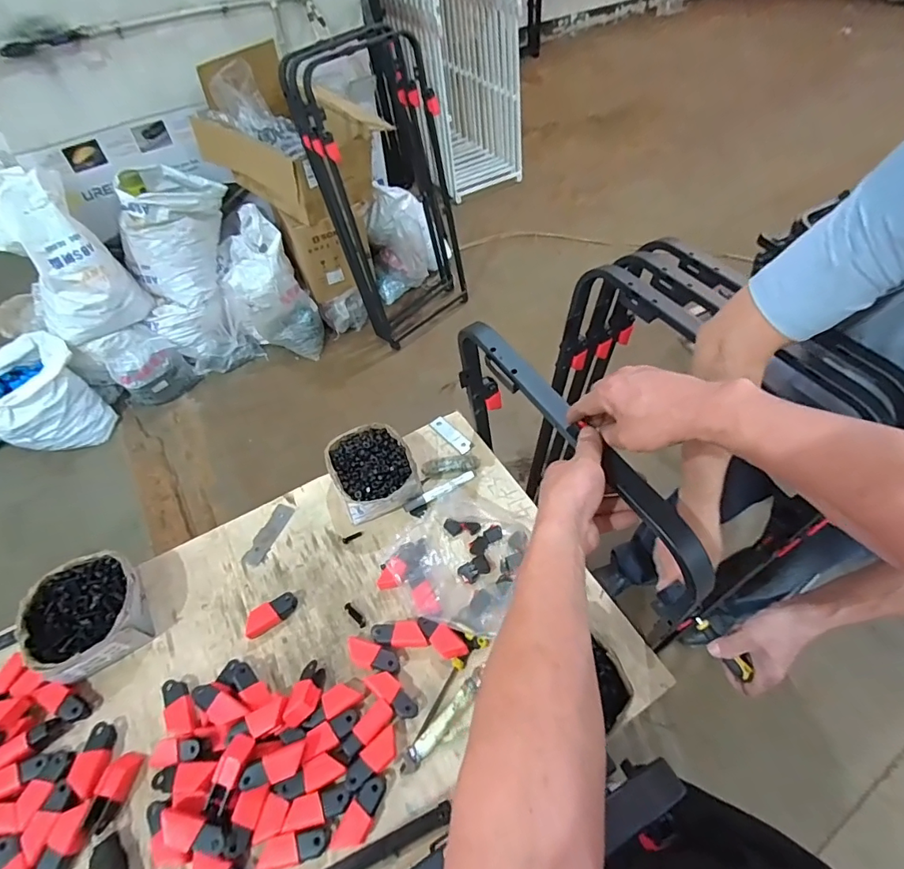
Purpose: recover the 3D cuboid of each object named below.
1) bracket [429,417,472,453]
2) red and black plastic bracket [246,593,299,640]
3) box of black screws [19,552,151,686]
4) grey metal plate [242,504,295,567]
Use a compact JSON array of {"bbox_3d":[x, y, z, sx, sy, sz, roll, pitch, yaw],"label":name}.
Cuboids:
[{"bbox_3d":[-0.001,0.000,0.981,0.032,0.007,0.108,-38,57,-15],"label":"bracket"},{"bbox_3d":[-0.289,0.287,0.777,0.083,0.026,0.036,-26,56,-16],"label":"red and black plastic bracket"},{"bbox_3d":[-0.556,0.274,0.745,0.148,0.063,0.161,-22,55,-13],"label":"box of black screws"},{"bbox_3d":[-0.330,0.180,0.877,0.036,0.005,0.120,16,55,14],"label":"grey metal plate"}]

